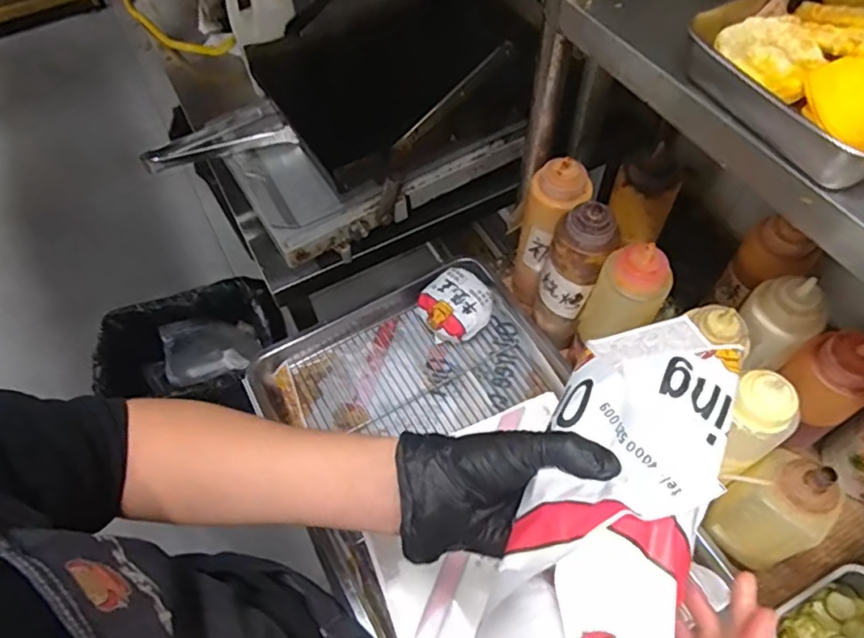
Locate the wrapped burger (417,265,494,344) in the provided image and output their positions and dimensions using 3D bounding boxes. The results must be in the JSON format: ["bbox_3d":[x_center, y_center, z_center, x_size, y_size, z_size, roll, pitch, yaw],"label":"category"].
[{"bbox_3d":[0.037,-0.015,0.873,0.101,0.081,0.103,-1,58,2],"label":"wrapped burger"}]

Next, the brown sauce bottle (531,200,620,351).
[{"bbox_3d":[0.175,-0.055,0.762,0.081,0.216,0.060,24,62,16],"label":"brown sauce bottle"}]

